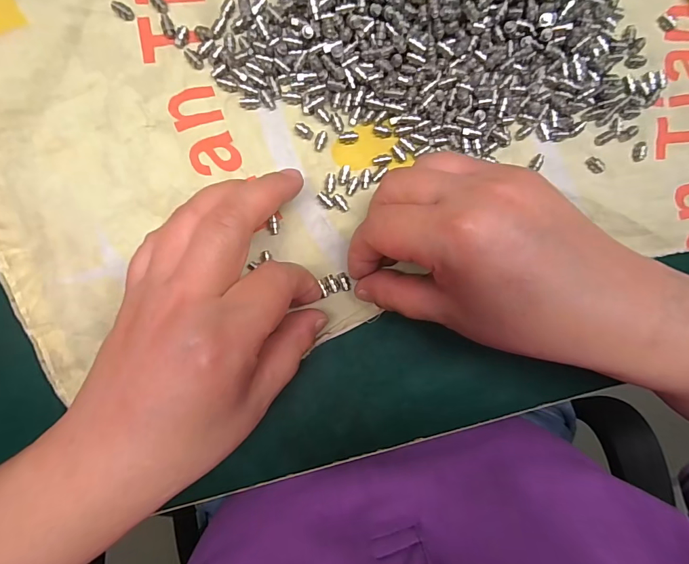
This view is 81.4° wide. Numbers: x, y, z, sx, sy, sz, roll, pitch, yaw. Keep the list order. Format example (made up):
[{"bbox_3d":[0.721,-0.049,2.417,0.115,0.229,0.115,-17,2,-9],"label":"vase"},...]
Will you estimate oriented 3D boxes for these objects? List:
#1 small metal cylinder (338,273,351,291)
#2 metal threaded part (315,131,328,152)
[{"bbox_3d":[0.000,0.000,0.215,0.005,0.004,0.010,-22,95,-4],"label":"small metal cylinder"},{"bbox_3d":[-0.012,-0.075,0.212,0.006,0.004,0.010,15,91,-6],"label":"metal threaded part"}]

